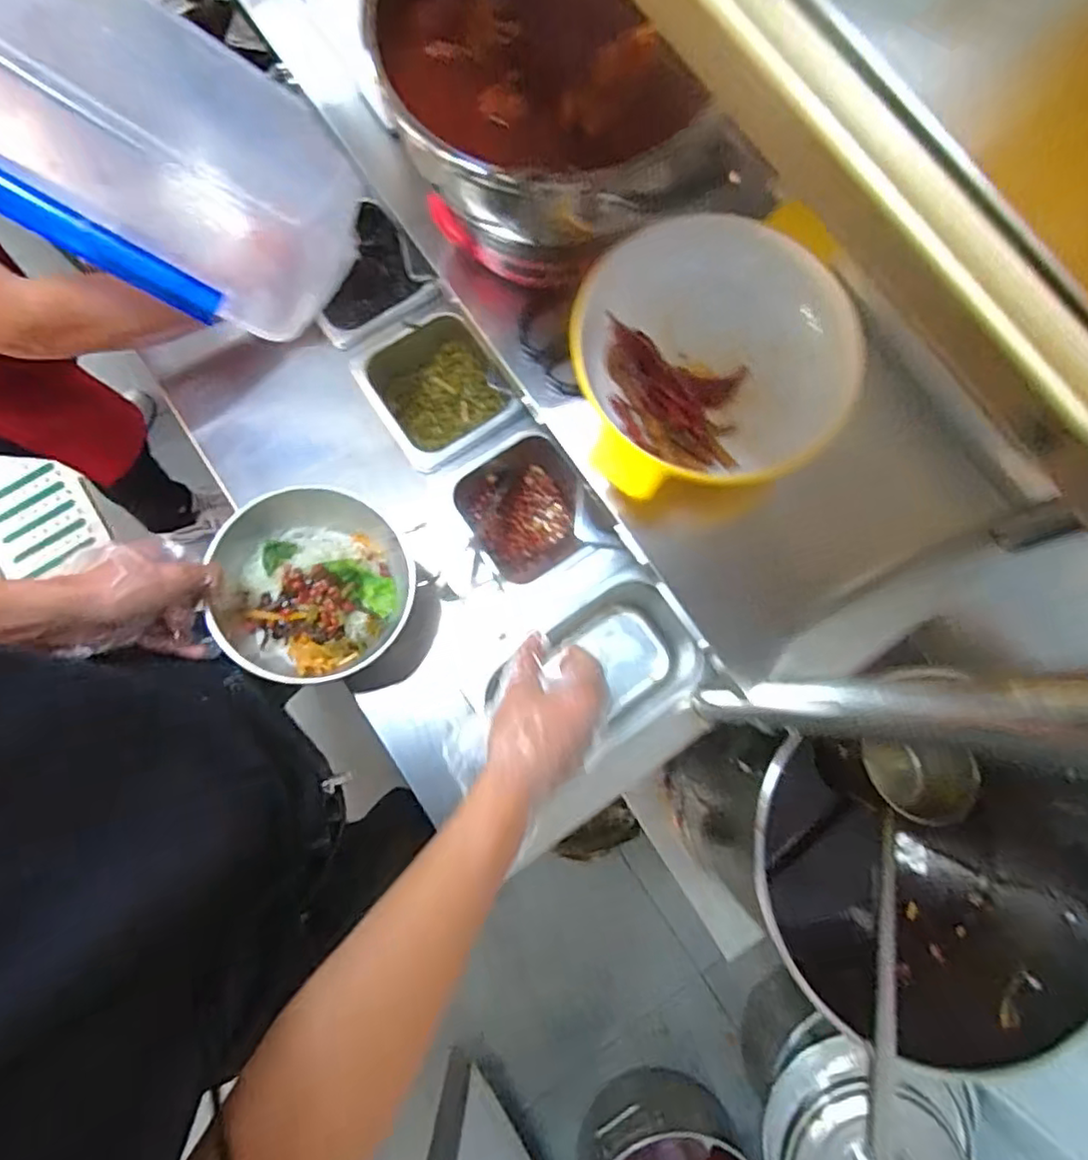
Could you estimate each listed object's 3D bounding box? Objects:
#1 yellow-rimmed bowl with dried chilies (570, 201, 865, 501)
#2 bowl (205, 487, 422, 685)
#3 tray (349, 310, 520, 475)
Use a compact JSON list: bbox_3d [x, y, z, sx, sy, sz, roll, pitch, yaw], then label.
[{"bbox_3d":[0.134,-0.164,0.502,0.207,0.075,0.192,0,78,-2],"label":"yellow-rimmed bowl with dried chilies"},{"bbox_3d":[-0.222,0.009,0.630,0.178,0.081,0.183,6,78,0],"label":"bowl"},{"bbox_3d":[-0.132,-0.224,0.798,0.150,0.089,0.175,-29,80,-7],"label":"tray"}]

